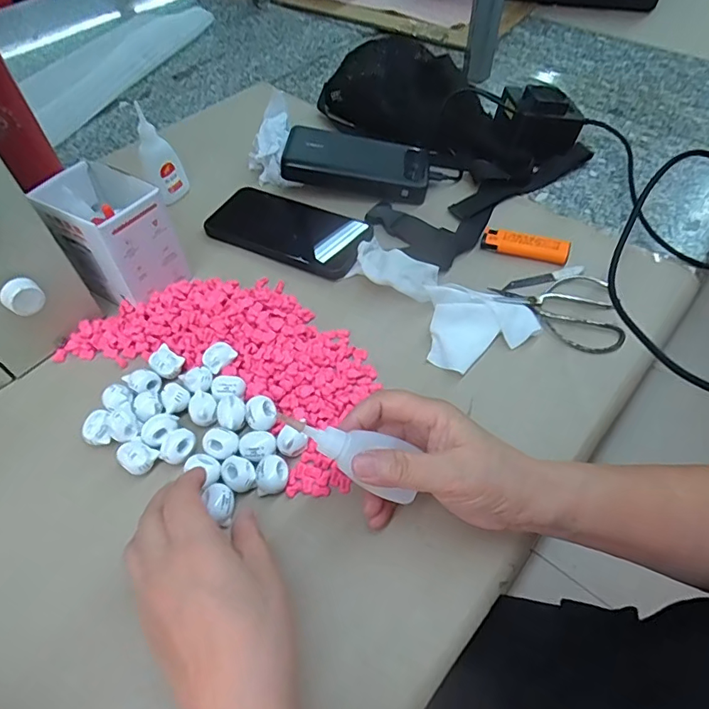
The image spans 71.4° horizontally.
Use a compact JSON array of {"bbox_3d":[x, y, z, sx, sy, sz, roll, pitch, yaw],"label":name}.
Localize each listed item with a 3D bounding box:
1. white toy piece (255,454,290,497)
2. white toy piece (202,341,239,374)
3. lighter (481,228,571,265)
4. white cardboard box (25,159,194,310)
[{"bbox_3d":[-0.056,0.084,0.339,0.022,0.017,0.025,-4,53,0],"label":"white toy piece"},{"bbox_3d":[-0.109,0.002,0.397,0.024,0.013,0.019,-39,61,-23],"label":"white toy piece"},{"bbox_3d":[0.163,-0.105,0.472,0.079,0.020,0.016,16,56,15],"label":"lighter"},{"bbox_3d":[-0.208,-0.100,0.431,0.090,0.094,0.068,24,58,19],"label":"white cardboard box"}]

